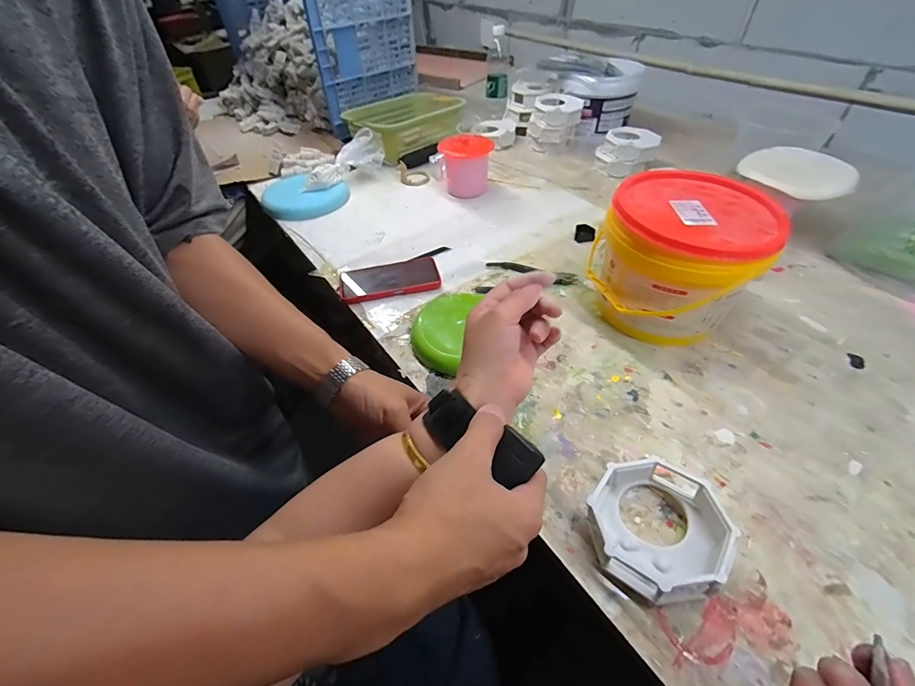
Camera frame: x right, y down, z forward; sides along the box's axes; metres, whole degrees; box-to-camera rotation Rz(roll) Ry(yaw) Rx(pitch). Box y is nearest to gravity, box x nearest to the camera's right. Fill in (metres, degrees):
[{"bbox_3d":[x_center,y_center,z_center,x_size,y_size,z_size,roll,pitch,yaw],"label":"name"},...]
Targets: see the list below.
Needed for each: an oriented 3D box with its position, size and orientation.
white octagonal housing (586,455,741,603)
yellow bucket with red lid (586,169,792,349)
[{"bbox_3d":[0.187,0.172,0.371,0.119,0.050,0.117,32,57,28],"label":"white octagonal housing"},{"bbox_3d":[0.305,-0.121,0.558,0.201,0.164,0.221,24,54,23],"label":"yellow bucket with red lid"}]

